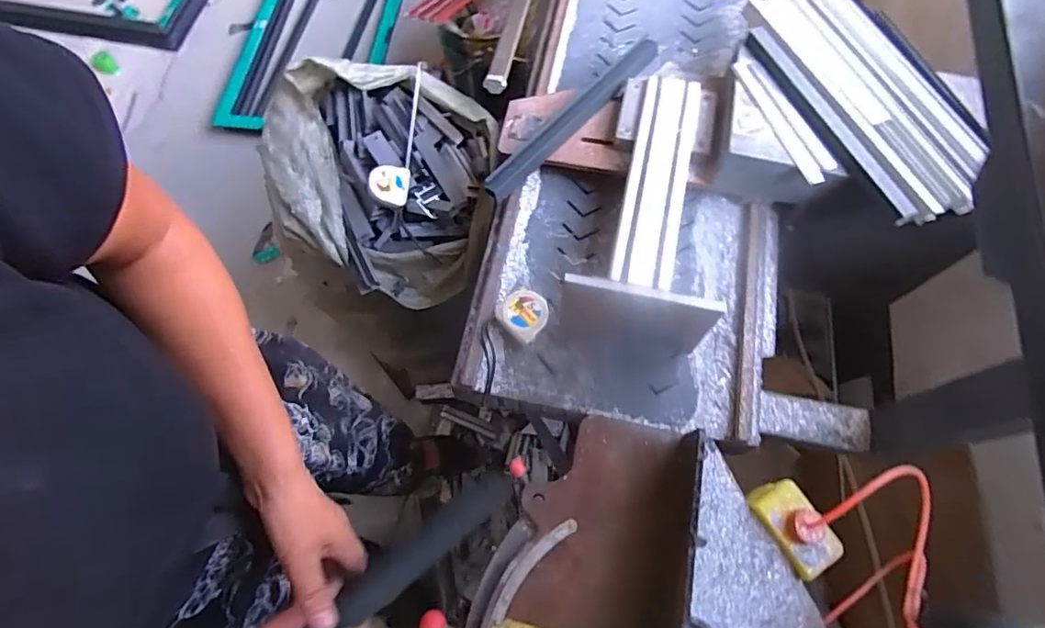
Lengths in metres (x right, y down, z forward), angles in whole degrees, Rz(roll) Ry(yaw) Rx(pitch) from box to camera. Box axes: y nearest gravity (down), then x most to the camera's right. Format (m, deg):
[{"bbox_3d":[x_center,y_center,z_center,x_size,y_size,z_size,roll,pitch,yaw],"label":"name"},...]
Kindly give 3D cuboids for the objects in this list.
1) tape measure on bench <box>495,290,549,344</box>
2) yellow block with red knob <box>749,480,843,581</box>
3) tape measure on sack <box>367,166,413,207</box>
[{"bbox_3d":[0.002,0.002,0.767,0.070,0.038,0.067,39,73,15],"label":"tape measure on bench"},{"bbox_3d":[0.328,0.256,0.661,0.065,0.053,0.107,-26,70,-10],"label":"yellow block with red knob"},{"bbox_3d":[-0.225,-0.219,0.925,0.065,0.024,0.070,16,80,-15],"label":"tape measure on sack"}]

